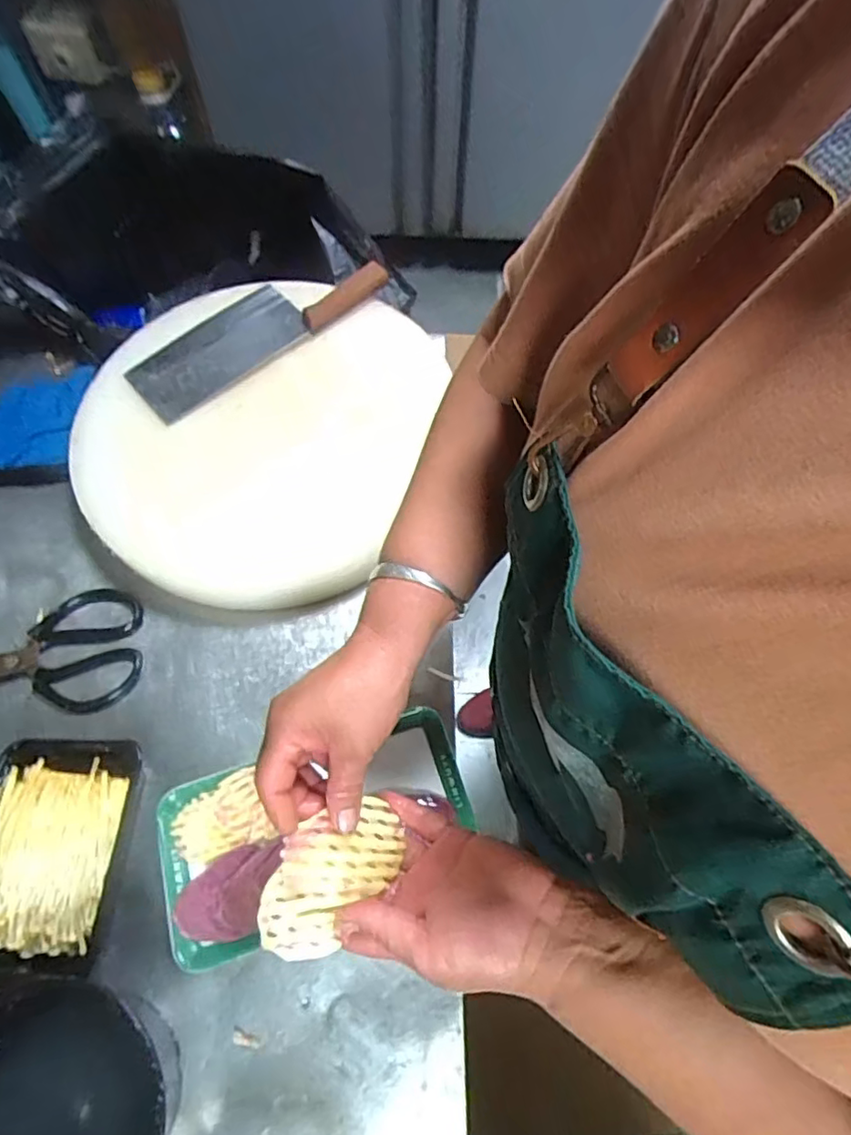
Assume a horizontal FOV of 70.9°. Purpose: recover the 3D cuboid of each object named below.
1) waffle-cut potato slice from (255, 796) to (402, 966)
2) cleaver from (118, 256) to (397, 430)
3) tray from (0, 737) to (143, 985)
[{"bbox_3d":[-0.057,0.184,0.364,0.061,0.014,0.101,48,54,3],"label":"waffle-cut potato slice"},{"bbox_3d":[-0.194,-0.290,0.706,0.317,0.031,0.098,-37,69,-18],"label":"cleaver"},{"bbox_3d":[-0.306,0.233,0.486,0.119,0.039,0.180,8,63,3],"label":"tray"}]

